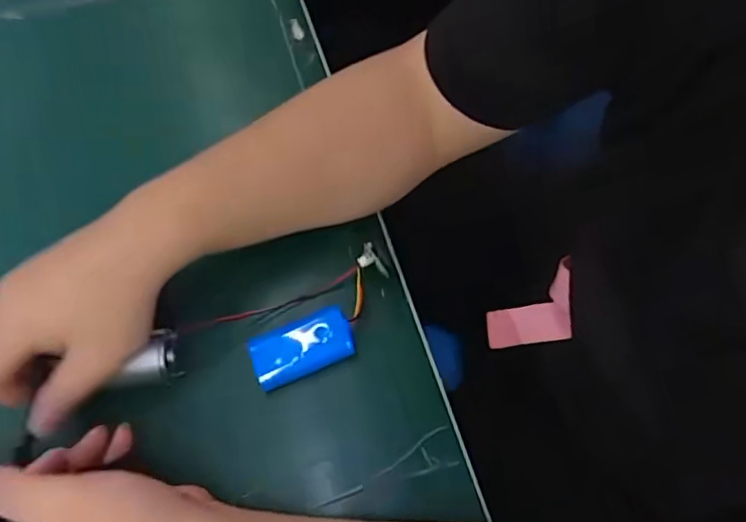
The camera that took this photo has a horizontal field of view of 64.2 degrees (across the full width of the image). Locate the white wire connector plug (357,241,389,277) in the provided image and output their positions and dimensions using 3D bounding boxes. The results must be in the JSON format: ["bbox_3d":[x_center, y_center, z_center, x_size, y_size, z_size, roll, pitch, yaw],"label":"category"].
[{"bbox_3d":[-0.001,0.001,0.401,0.013,0.012,0.028,-25,70,-12],"label":"white wire connector plug"}]

